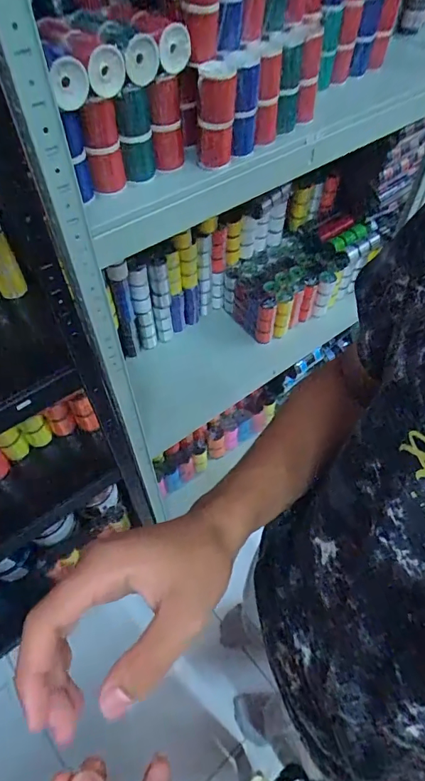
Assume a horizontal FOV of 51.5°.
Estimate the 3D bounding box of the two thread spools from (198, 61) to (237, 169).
[{"bbox_3d":[0.005,-0.337,0.546,0.044,0.107,0.051,0,54,1],"label":"two thread spools"}]

